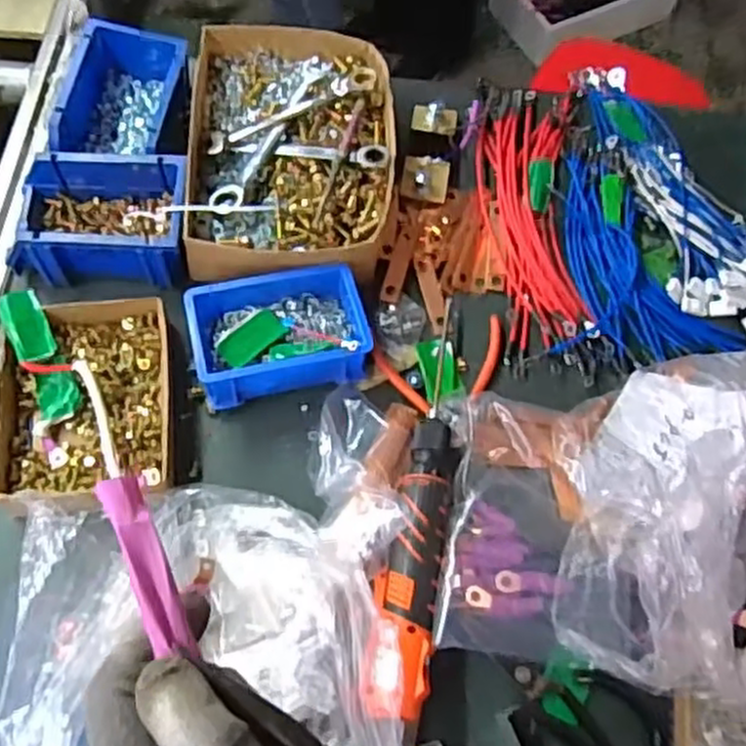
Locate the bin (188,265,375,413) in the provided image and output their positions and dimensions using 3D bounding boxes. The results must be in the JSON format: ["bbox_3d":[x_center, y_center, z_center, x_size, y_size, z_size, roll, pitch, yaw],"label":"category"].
[{"bbox_3d":[-0.083,-0.039,0.674,0.147,0.047,0.111,-13,66,-8],"label":"bin"}]

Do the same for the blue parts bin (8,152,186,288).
[{"bbox_3d":[-0.249,-0.145,0.708,0.158,0.063,0.119,-2,65,-3],"label":"blue parts bin"}]

